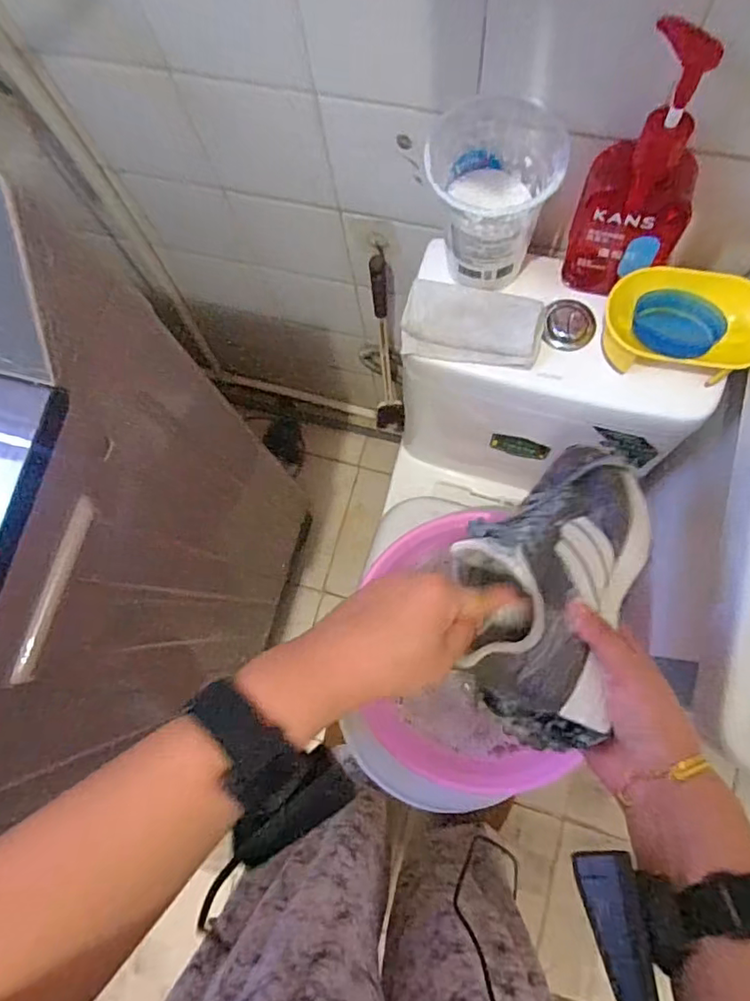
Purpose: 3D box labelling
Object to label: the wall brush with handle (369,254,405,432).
[{"bbox_3d":[0.018,-0.225,0.961,0.056,0.489,0.078,-7,76,3],"label":"wall brush with handle"}]

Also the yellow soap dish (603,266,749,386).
[{"bbox_3d":[0.296,-0.164,0.544,0.150,0.059,0.085,11,78,8],"label":"yellow soap dish"}]

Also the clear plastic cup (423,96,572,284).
[{"bbox_3d":[0.106,-0.280,0.540,0.107,0.140,0.112,0,77,1],"label":"clear plastic cup"}]

